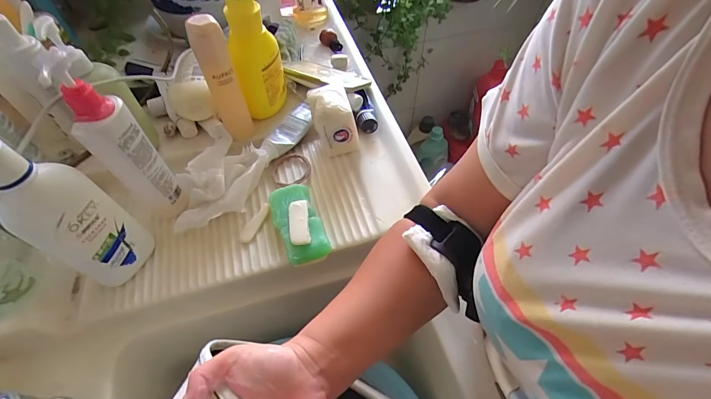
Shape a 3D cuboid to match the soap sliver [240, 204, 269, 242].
[{"bbox_3d":[-0.128,0.029,0.449,0.013,0.004,0.058,20,57,15],"label":"soap sliver"}]

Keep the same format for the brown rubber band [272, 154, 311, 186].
[{"bbox_3d":[-0.092,-0.044,0.498,0.059,0.007,0.064,-3,49,3],"label":"brown rubber band"}]

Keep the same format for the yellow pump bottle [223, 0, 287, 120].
[{"bbox_3d":[-0.139,-0.200,0.497,0.062,0.167,0.079,-13,55,-8],"label":"yellow pump bottle"}]

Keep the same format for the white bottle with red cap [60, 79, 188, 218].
[{"bbox_3d":[-0.254,-0.048,0.397,0.054,0.179,0.041,-32,60,-21],"label":"white bottle with red cap"}]

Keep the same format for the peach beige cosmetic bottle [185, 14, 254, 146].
[{"bbox_3d":[-0.178,-0.152,0.471,0.040,0.174,0.037,0,54,1],"label":"peach beige cosmetic bottle"}]

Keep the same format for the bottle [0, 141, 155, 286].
[{"bbox_3d":[-0.278,0.022,0.349,0.047,0.190,0.074,25,58,18],"label":"bottle"}]

